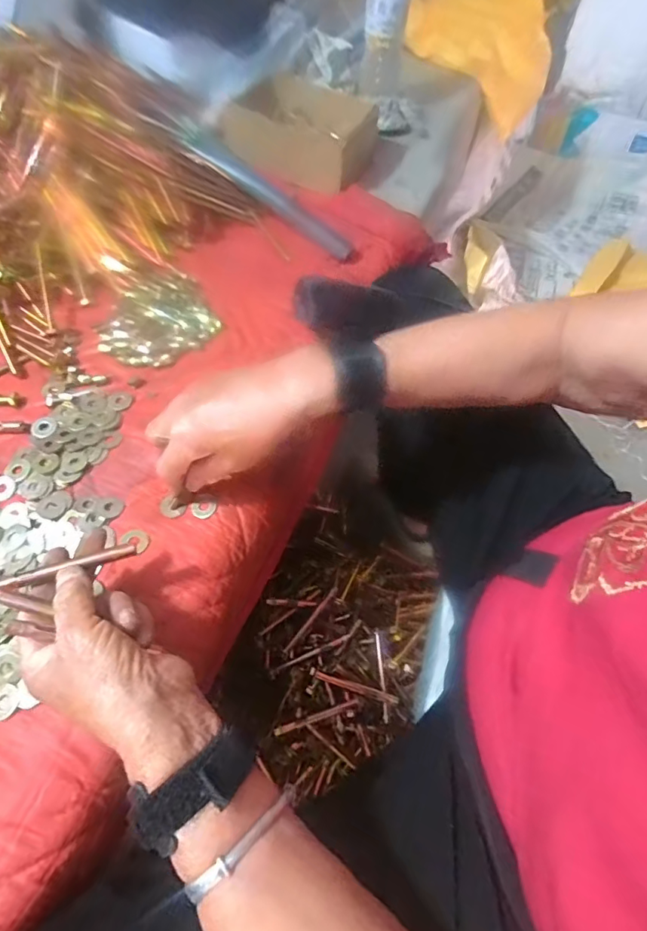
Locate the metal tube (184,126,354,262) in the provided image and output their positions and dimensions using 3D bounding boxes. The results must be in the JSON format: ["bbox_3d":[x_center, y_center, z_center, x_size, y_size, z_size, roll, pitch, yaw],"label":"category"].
[{"bbox_3d":[-0.063,-0.321,0.579,0.232,0.024,0.023,35,60,-6],"label":"metal tube"}]

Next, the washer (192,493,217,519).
[{"bbox_3d":[-0.099,0.034,0.405,0.021,0.004,0.022,10,58,2],"label":"washer"}]

